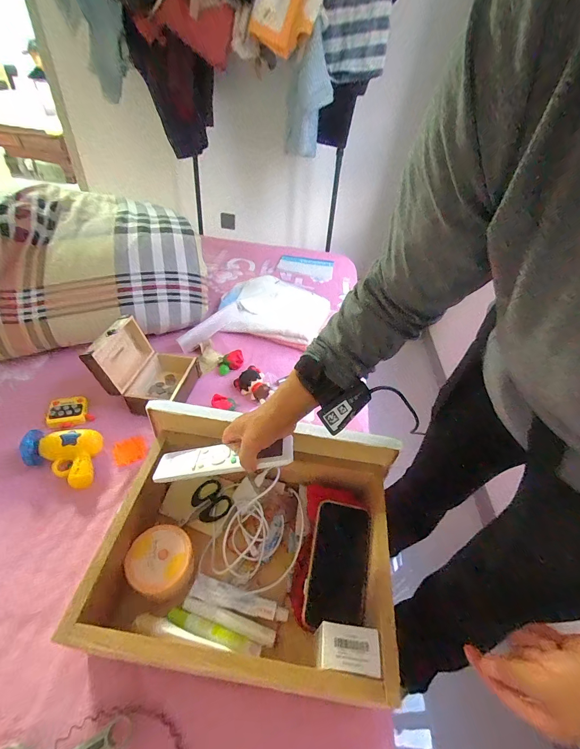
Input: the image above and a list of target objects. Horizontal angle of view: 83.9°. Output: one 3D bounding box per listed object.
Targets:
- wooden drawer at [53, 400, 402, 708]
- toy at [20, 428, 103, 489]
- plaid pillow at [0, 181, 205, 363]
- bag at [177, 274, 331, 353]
[{"bbox_3d":[-0.036,0.221,0.436,0.327,0.159,0.277,9,42,1],"label":"wooden drawer"},{"bbox_3d":[-0.387,0.133,0.565,0.129,0.052,0.092,18,43,11],"label":"toy"},{"bbox_3d":[-0.537,-0.298,0.826,0.557,0.241,0.465,-12,46,-20],"label":"plaid pillow"},{"bbox_3d":[-0.089,-0.189,0.923,0.397,0.050,0.308,-3,43,-11],"label":"bag"}]

